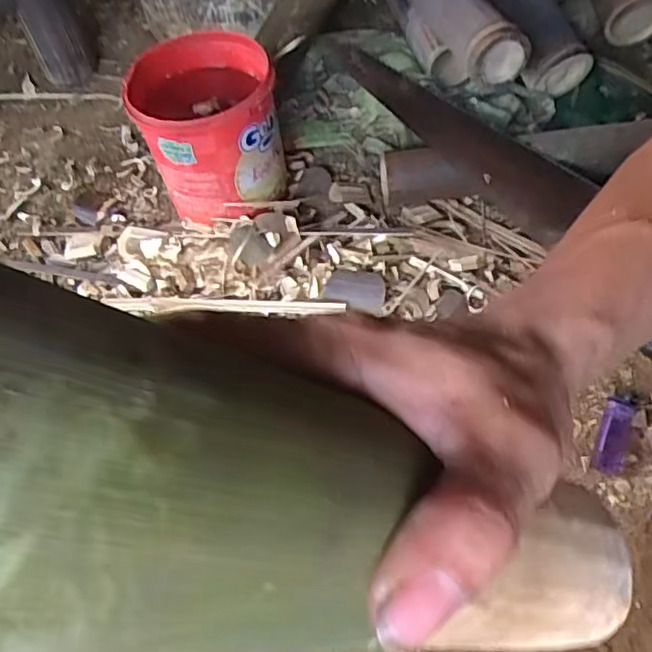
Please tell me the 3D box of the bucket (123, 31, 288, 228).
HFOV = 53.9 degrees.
[{"bbox_3d":[-0.115,-0.191,0.655,0.130,0.153,0.125,-1,56,1],"label":"bucket"}]

